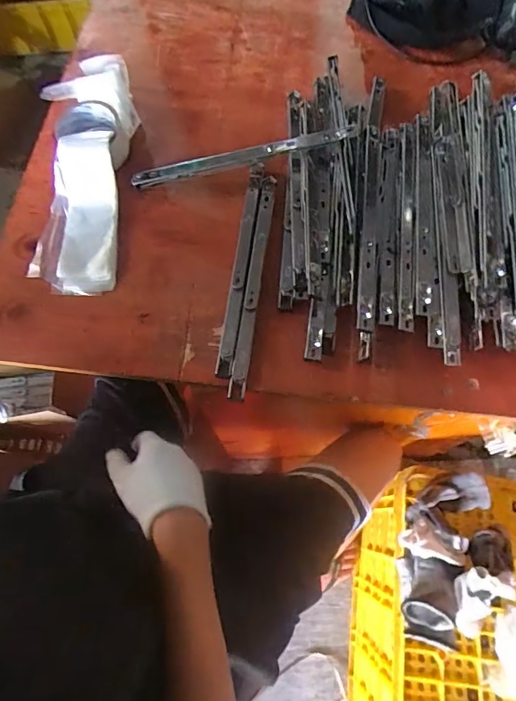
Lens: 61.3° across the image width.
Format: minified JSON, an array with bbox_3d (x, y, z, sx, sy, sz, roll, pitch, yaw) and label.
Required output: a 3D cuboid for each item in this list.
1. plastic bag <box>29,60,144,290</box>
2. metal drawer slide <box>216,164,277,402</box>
[{"bbox_3d":[-0.235,-0.234,0.579,0.121,0.064,0.329,-3,68,0],"label":"plastic bag"},{"bbox_3d":[-0.014,-0.095,0.551,0.036,0.022,0.311,7,69,4],"label":"metal drawer slide"}]

